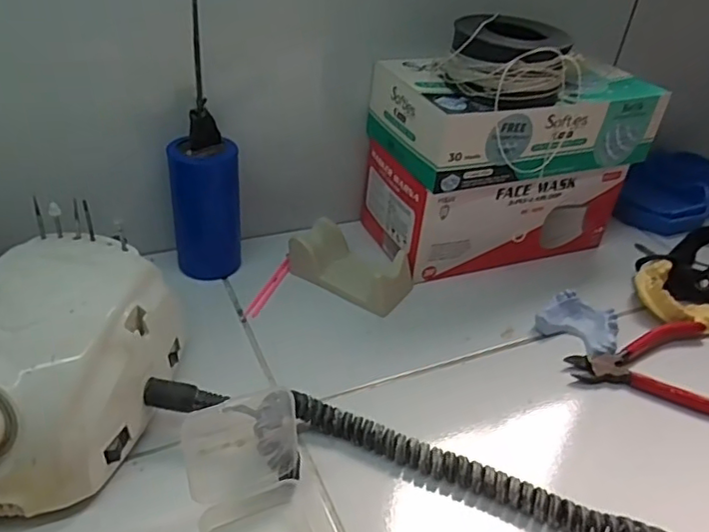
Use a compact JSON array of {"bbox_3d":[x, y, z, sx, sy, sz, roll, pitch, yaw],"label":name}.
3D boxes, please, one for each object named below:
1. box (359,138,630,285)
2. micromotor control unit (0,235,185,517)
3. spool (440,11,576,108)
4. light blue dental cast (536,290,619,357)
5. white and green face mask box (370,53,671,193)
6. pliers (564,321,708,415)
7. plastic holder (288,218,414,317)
[{"bbox_3d":[0.121,-0.060,0.522,0.208,0.078,0.098,-8,38,-21],"label":"box"},{"bbox_3d":[-0.160,0.055,0.321,0.100,0.082,0.136,7,35,0],"label":"micromotor control unit"},{"bbox_3d":[0.108,-0.145,0.425,0.095,0.050,0.073,12,35,7],"label":"spool"},{"bbox_3d":[0.170,0.043,0.446,0.055,0.022,0.040,29,40,28],"label":"light blue dental cast"},{"bbox_3d":[0.134,-0.120,0.471,0.219,0.071,0.105,-5,37,-17],"label":"white and green face mask box"},{"bbox_3d":[0.213,0.072,0.422,0.119,0.020,0.082,4,35,-5],"label":"pliers"},{"bbox_3d":[-0.002,-0.002,0.473,0.092,0.033,0.051,25,38,23],"label":"plastic holder"}]

